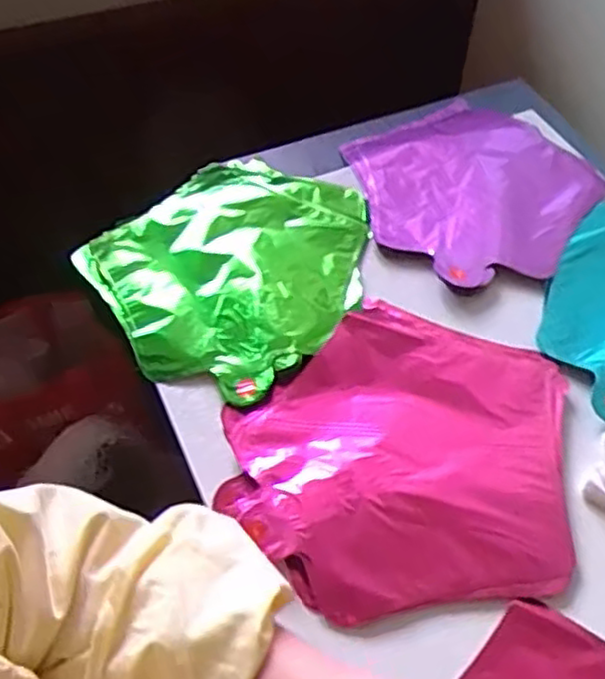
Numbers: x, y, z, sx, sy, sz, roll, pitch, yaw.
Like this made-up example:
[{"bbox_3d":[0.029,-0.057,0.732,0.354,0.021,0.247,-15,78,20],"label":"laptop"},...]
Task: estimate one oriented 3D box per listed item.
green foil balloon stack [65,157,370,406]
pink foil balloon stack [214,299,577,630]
[{"bbox_3d":[-0.058,-0.069,0.635,0.234,0.030,0.246,36,62,23],"label":"green foil balloon stack"},{"bbox_3d":[0.069,0.076,0.517,0.234,0.012,0.241,7,55,5],"label":"pink foil balloon stack"}]

